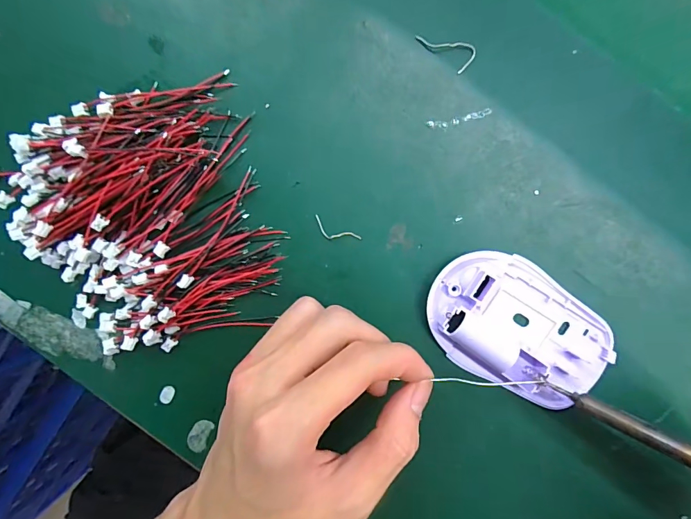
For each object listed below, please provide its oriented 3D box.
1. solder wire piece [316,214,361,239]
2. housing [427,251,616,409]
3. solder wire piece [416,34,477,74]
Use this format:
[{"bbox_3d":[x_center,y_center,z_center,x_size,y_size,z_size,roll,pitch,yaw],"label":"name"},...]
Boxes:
[{"bbox_3d":[-0.005,-0.014,0.210,0.026,0.004,0.008,27,96,-1],"label":"solder wire piece"},{"bbox_3d":[0.088,0.036,0.205,0.093,0.018,0.061,34,96,-2],"label":"housing"},{"bbox_3d":[0.050,-0.106,0.199,0.030,0.004,0.013,36,95,-2],"label":"solder wire piece"}]

